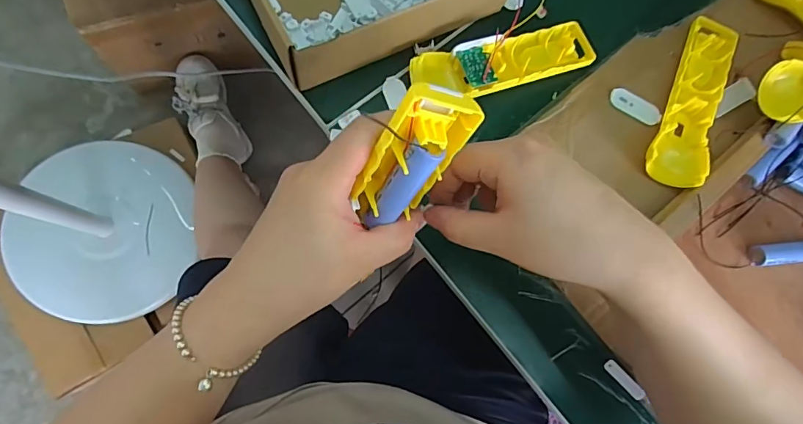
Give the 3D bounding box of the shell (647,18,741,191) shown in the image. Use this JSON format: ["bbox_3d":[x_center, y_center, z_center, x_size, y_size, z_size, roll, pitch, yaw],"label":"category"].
[{"bbox_3d":[0.259,-0.100,0.405,0.047,0.022,0.160,26,78,-8],"label":"shell"}]

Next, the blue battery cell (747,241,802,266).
[{"bbox_3d":[0.334,0.036,0.398,0.065,0.019,0.018,-4,83,-13],"label":"blue battery cell"}]

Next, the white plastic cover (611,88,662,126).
[{"bbox_3d":[0.209,-0.095,0.413,0.047,0.007,0.017,33,82,-2],"label":"white plastic cover"}]

